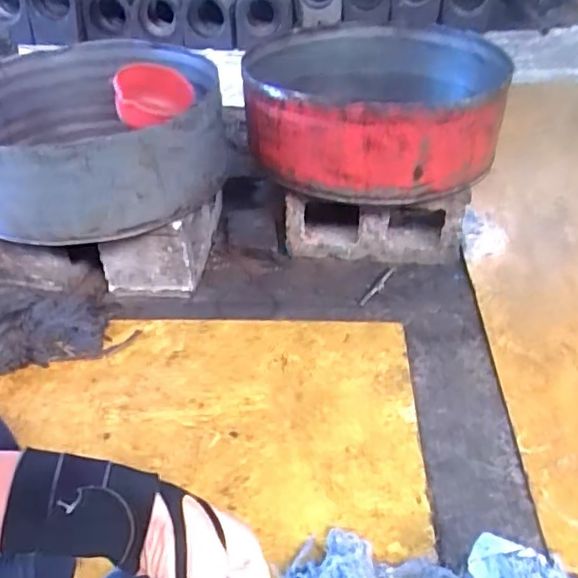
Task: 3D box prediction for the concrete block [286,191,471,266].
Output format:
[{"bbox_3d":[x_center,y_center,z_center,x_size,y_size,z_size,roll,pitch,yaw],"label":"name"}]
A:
[{"bbox_3d":[0.182,-0.165,1.295,0.369,0.151,0.163,2,40,4],"label":"concrete block"}]

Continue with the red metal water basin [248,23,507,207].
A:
[{"bbox_3d":[0.172,-0.387,1.236,0.496,0.182,0.497,0,41,0],"label":"red metal water basin"}]

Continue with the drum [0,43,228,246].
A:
[{"bbox_3d":[-0.428,-0.322,1.201,0.551,0.190,0.566,0,41,0],"label":"drum"}]

